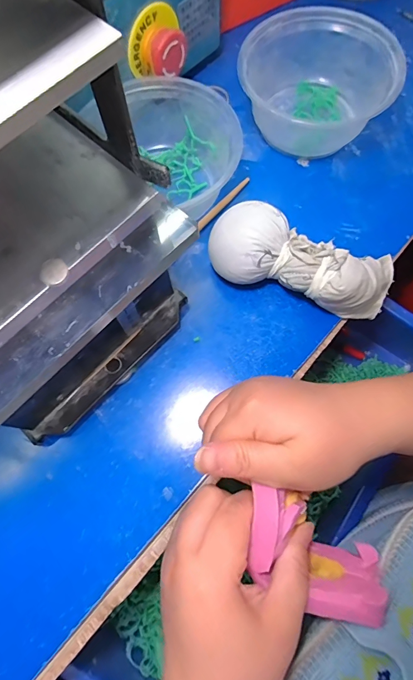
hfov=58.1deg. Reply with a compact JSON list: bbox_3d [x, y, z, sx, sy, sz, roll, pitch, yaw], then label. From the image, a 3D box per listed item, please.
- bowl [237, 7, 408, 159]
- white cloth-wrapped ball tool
[{"bbox_3d":[0.101,-0.230,0.340,0.133,0.059,0.114,37,76,12],"label":"bowl"},{"bbox_3d":[0.076,-0.062,0.297,0.147,0.046,0.061,17,73,7],"label":"white cloth-wrapped ball tool"}]

